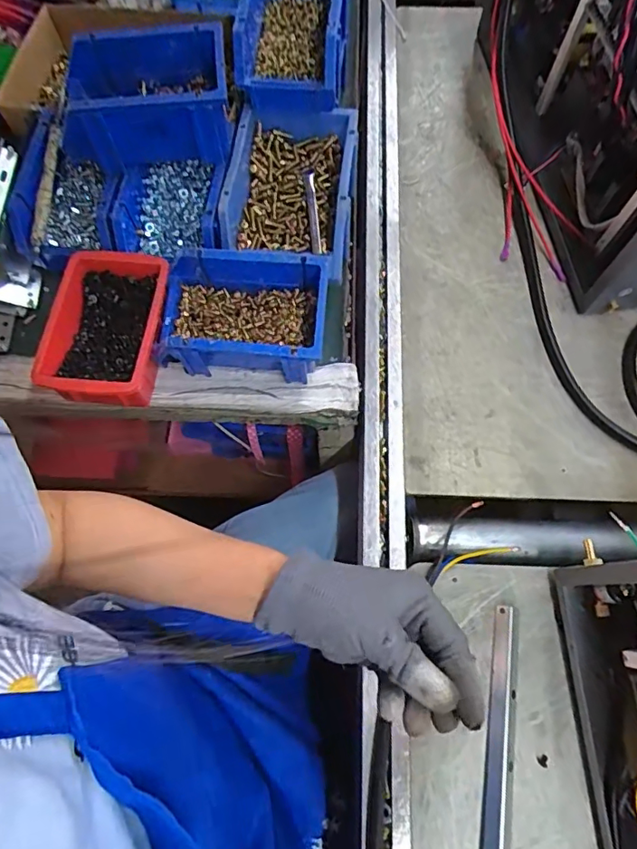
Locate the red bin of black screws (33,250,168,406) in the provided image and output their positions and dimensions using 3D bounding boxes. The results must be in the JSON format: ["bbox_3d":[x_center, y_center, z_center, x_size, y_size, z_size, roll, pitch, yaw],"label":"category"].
[{"bbox_3d":[-0.204,-0.094,0.492,0.112,0.050,0.149,3,72,2],"label":"red bin of black screws"}]

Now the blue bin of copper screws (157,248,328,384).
[{"bbox_3d":[-0.072,-0.101,0.485,0.156,0.070,0.103,5,72,3],"label":"blue bin of copper screws"}]

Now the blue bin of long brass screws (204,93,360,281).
[{"bbox_3d":[-0.028,-0.239,0.520,0.132,0.058,0.187,10,72,5],"label":"blue bin of long brass screws"}]

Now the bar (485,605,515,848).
[{"bbox_3d":[0.135,0.355,0.387,0.018,0.021,0.406,9,72,4],"label":"bar"}]

